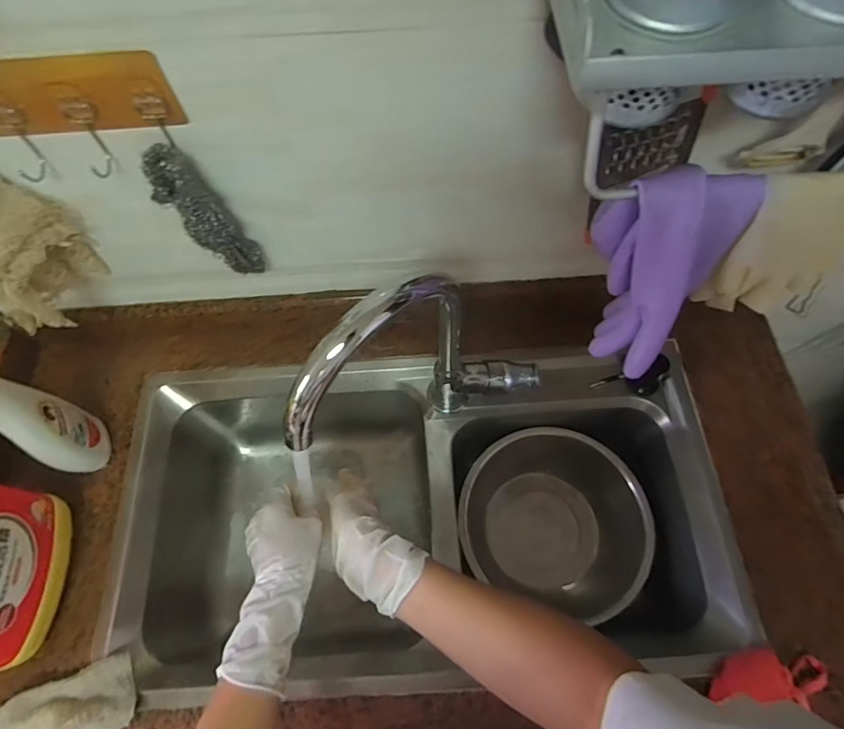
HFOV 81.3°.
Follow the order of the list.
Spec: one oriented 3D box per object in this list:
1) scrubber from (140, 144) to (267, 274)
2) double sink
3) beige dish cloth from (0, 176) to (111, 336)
[{"bbox_3d":[-0.216,-0.147,0.500,0.060,0.170,0.043,-31,68,-12],"label":"scrubber"},{"bbox_3d":[0.001,0.211,0.717,0.744,0.241,0.405,-4,65,-1],"label":"double sink"},{"bbox_3d":[-0.401,-0.114,0.495,0.051,0.170,0.114,31,70,15],"label":"beige dish cloth"}]

